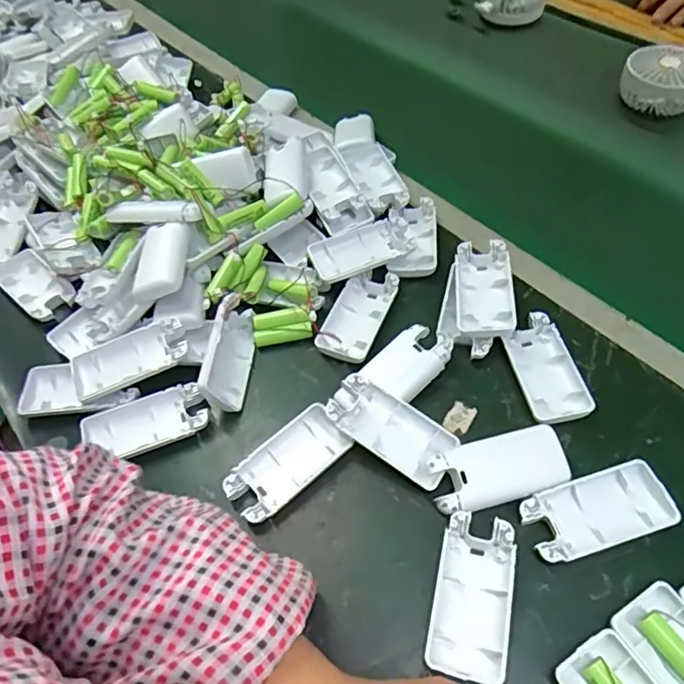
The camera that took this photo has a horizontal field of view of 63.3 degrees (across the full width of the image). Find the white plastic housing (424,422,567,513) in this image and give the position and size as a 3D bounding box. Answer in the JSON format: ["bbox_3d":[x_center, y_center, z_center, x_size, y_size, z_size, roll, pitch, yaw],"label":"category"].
[{"bbox_3d":[0.108,0.088,0.384,0.093,0.017,0.043,-14,55,-5],"label":"white plastic housing"}]

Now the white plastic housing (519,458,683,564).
[{"bbox_3d":[0.169,0.114,0.368,0.094,0.014,0.045,-17,55,-7],"label":"white plastic housing"}]

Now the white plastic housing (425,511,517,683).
[{"bbox_3d":[0.082,0.157,0.344,0.045,0.012,0.093,10,56,12],"label":"white plastic housing"}]

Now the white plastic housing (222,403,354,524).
[{"bbox_3d":[-0.039,0.089,0.404,0.090,0.014,0.043,-36,59,-18],"label":"white plastic housing"}]

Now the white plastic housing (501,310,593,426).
[{"bbox_3d":[0.158,0.021,0.433,0.046,0.013,0.092,-10,55,-2],"label":"white plastic housing"}]

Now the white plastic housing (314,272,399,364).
[{"bbox_3d":[0.013,-0.025,0.474,0.046,0.022,0.094,17,58,16],"label":"white plastic housing"}]

